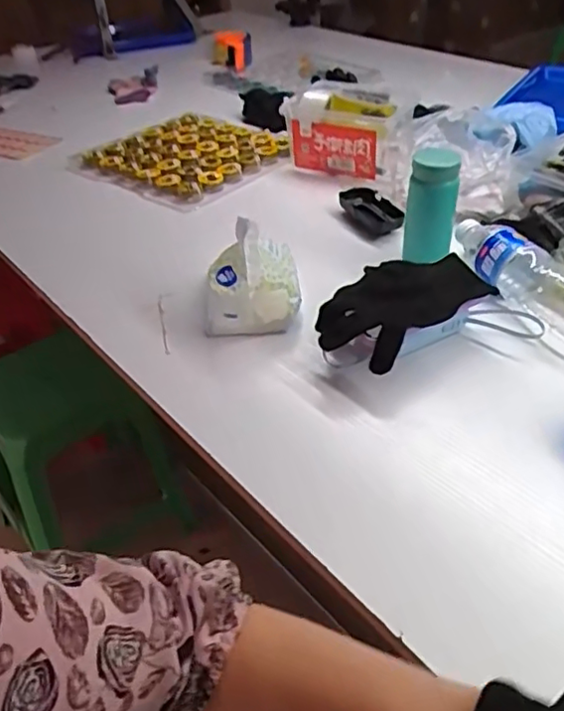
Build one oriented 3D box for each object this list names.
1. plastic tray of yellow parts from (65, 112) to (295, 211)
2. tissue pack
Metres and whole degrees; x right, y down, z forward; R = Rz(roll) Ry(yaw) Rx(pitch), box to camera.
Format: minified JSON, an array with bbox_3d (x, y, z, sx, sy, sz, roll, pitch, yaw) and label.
[{"bbox_3d":[-0.146,-0.350,1.046,0.260,0.031,0.308,22,46,27],"label":"plastic tray of yellow parts"},{"bbox_3d":[-0.033,-0.093,0.685,0.102,0.085,0.122,-3,40,-1],"label":"tissue pack"}]

